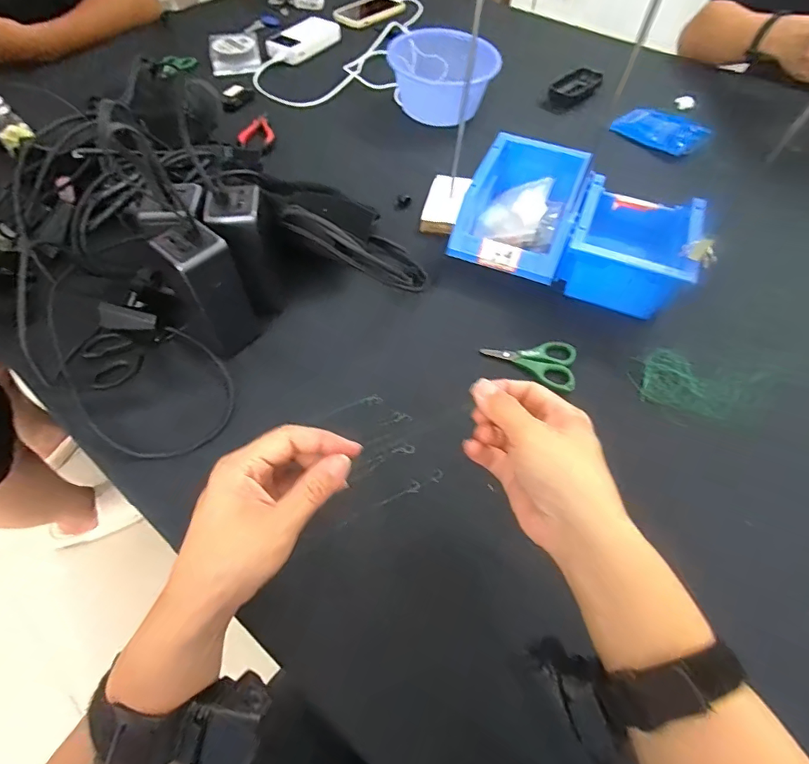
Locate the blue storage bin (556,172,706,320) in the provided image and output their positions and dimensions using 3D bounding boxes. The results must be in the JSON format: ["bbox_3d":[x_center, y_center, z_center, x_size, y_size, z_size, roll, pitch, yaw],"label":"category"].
[{"bbox_3d":[0.262,-0.167,0.529,0.130,0.076,0.156,19,59,12],"label":"blue storage bin"}]

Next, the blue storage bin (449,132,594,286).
[{"bbox_3d":[0.145,-0.220,0.553,0.126,0.069,0.201,18,59,11],"label":"blue storage bin"}]

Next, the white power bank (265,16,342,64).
[{"bbox_3d":[-0.193,-0.665,0.873,0.072,0.034,0.168,36,64,21],"label":"white power bank"}]

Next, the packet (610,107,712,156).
[{"bbox_3d":[0.406,-0.402,0.713,0.132,0.015,0.105,35,64,20],"label":"packet"}]

